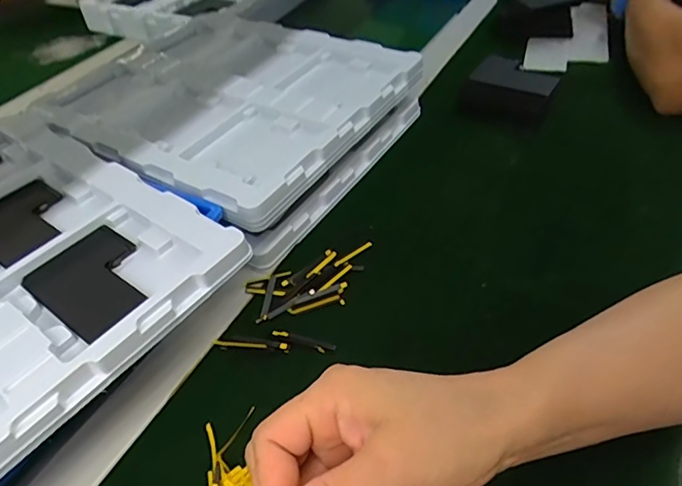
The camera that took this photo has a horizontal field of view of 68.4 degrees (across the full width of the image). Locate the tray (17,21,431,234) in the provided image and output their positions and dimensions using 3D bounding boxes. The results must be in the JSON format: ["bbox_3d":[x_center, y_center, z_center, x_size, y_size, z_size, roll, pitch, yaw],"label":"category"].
[{"bbox_3d":[-0.122,-0.168,0.538,0.339,0.019,0.298,23,52,26],"label":"tray"}]

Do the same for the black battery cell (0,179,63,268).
[{"bbox_3d":[-0.242,-0.019,0.380,0.083,0.005,0.067,26,54,28],"label":"black battery cell"}]

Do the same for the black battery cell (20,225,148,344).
[{"bbox_3d":[-0.159,0.022,0.326,0.086,0.004,0.065,26,53,27],"label":"black battery cell"}]

